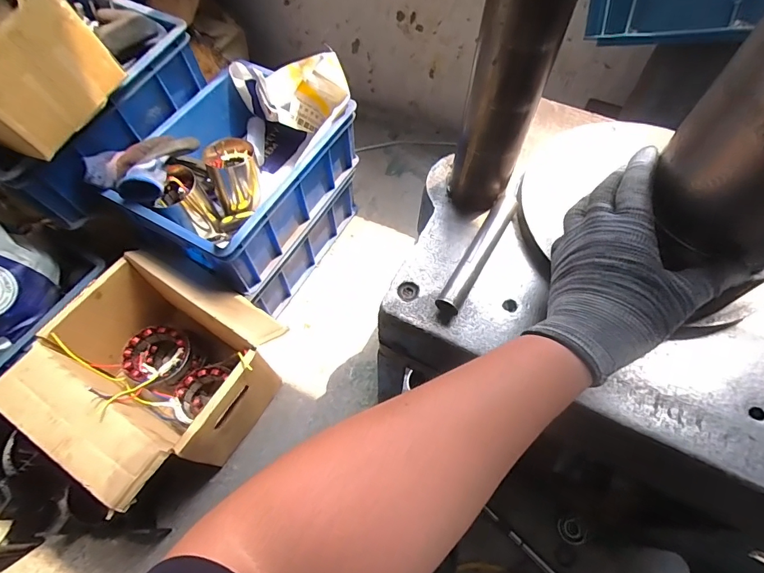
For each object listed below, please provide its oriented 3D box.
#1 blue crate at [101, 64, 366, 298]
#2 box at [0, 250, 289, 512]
[{"bbox_3d":[-0.270,-0.216,0.796,0.286,0.138,0.378,26,65,14],"label":"blue crate"},{"bbox_3d":[-0.373,0.146,0.724,0.328,0.193,0.337,27,65,14],"label":"box"}]

